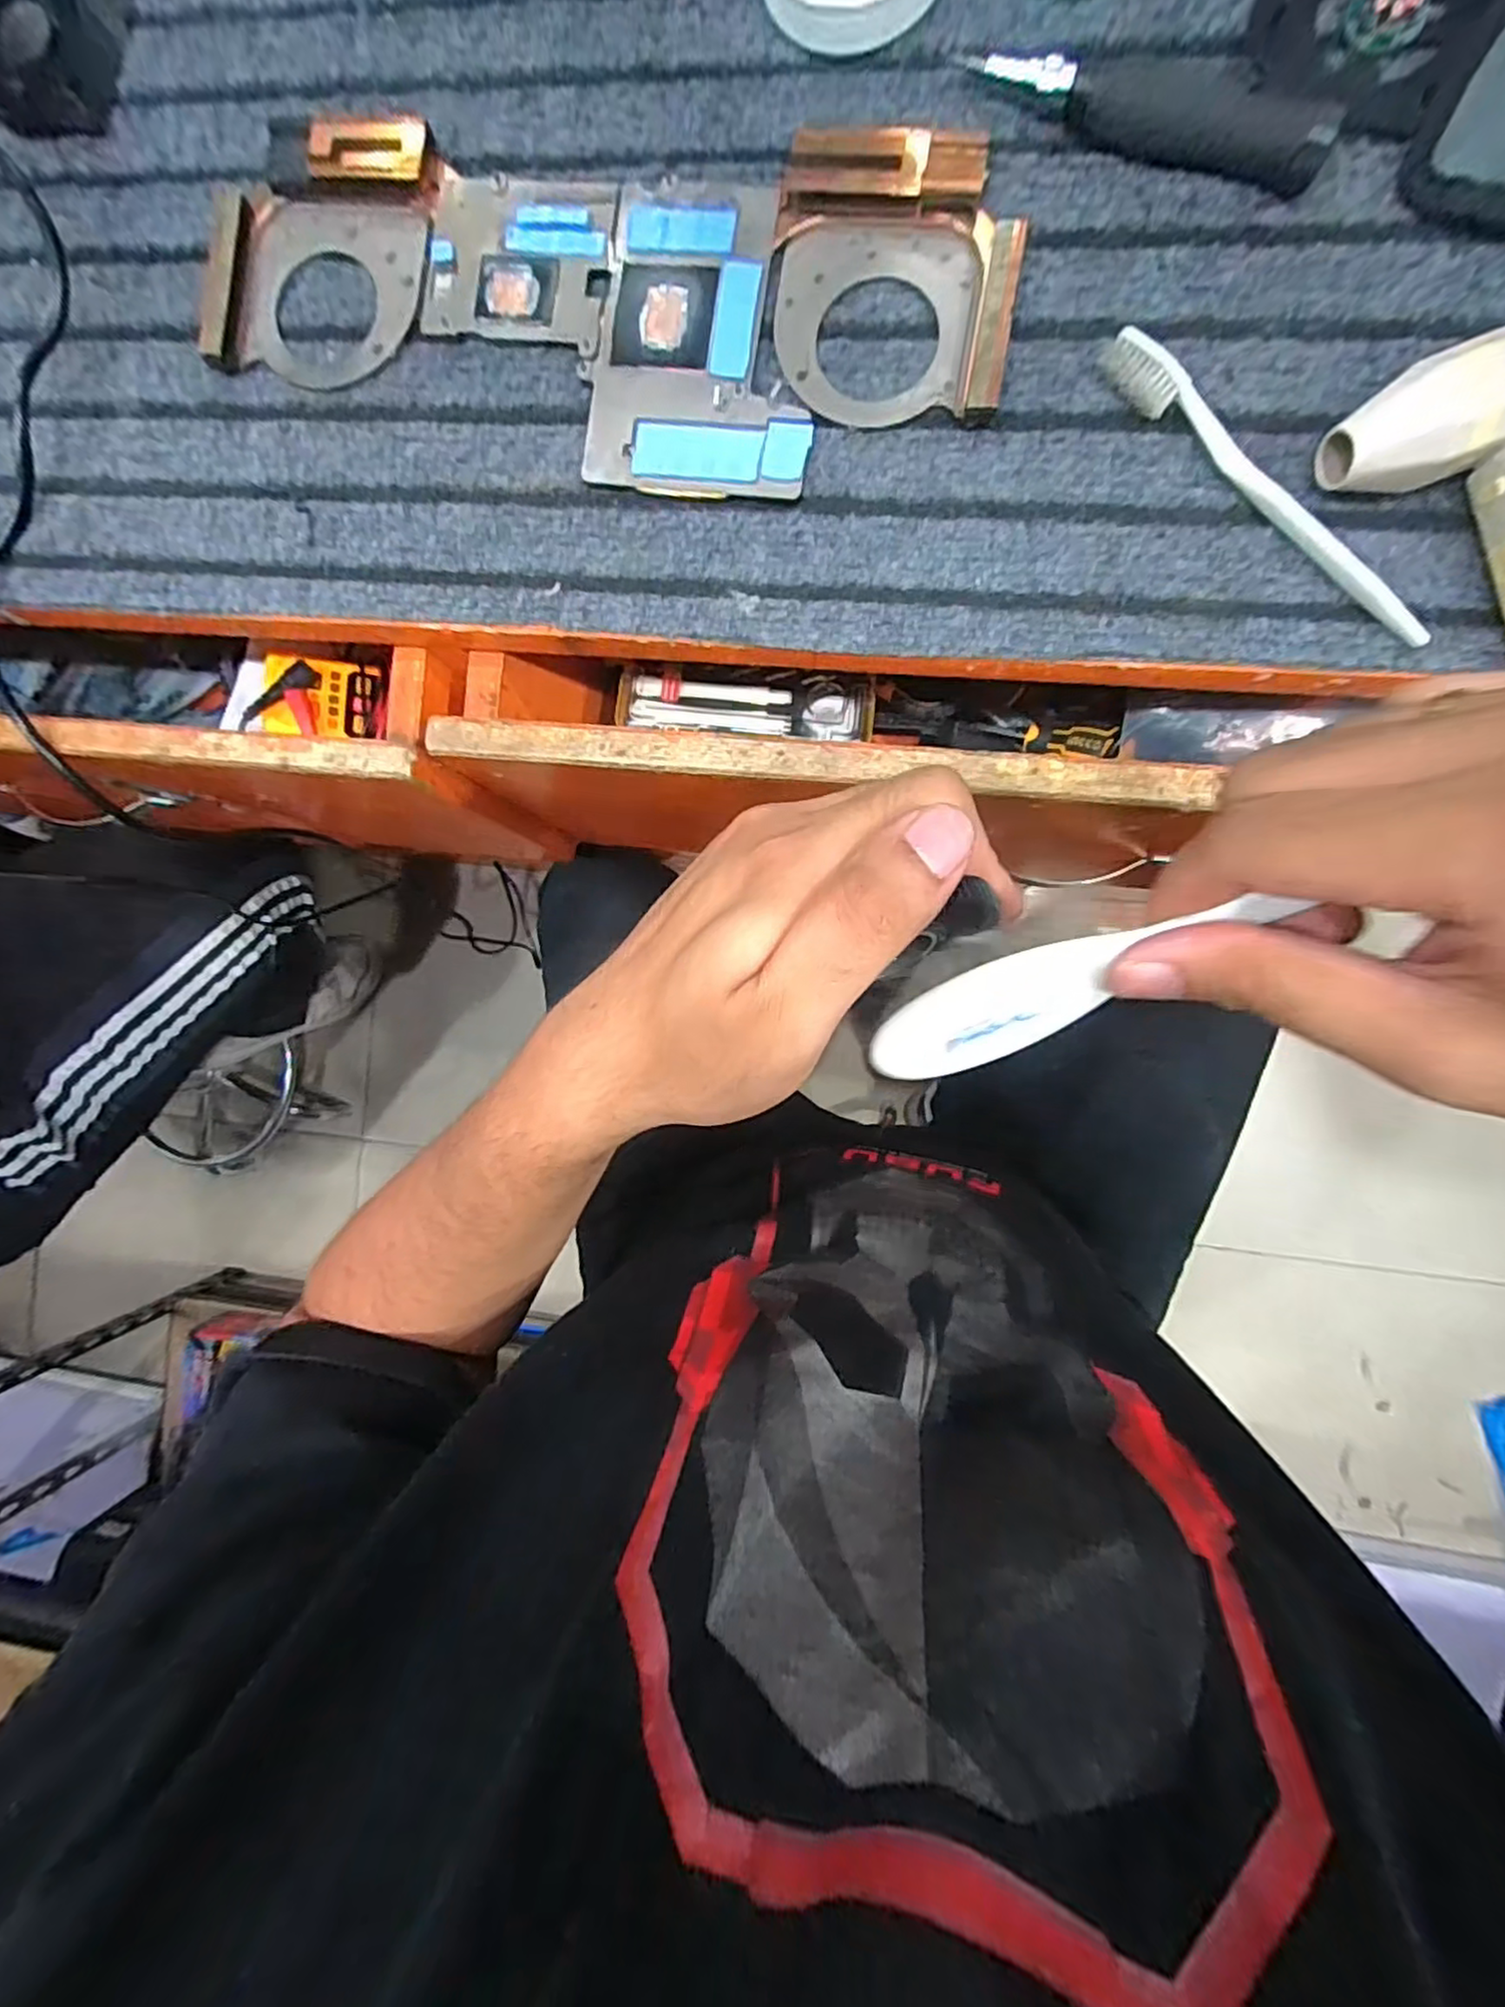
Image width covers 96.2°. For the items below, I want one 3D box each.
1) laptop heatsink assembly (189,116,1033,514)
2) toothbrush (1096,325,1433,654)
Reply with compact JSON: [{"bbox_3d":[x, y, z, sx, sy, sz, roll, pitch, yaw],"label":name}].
[{"bbox_3d":[-0.067,-0.301,0.285,0.341,0.013,0.142,15,93,6],"label":"laptop heatsink assembly"},{"bbox_3d":[0.194,-0.195,0.259,0.014,0.011,0.162,-41,86,6],"label":"toothbrush"}]

